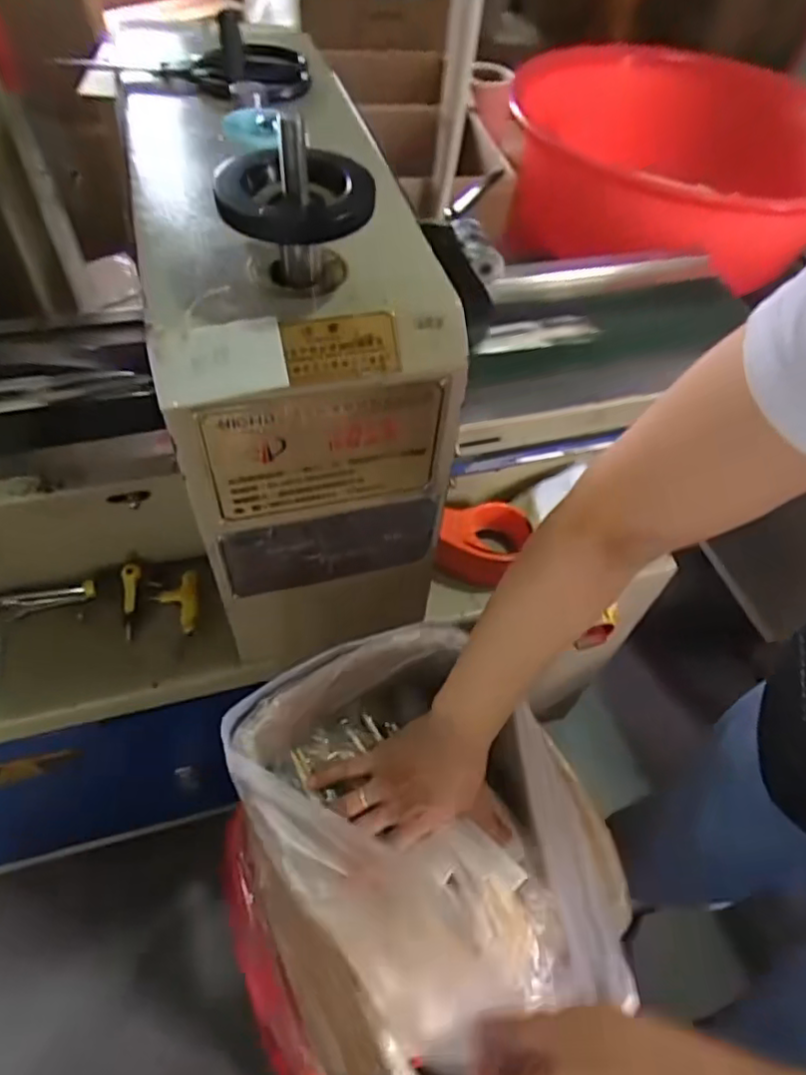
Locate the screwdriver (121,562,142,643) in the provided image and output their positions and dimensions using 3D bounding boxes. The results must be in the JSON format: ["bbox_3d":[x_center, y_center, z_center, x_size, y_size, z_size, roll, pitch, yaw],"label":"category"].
[{"bbox_3d":[-0.301,0.070,0.699,0.018,0.011,0.083,-3,72,-7],"label":"screwdriver"}]

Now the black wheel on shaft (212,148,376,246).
[{"bbox_3d":[-0.064,-0.210,0.384,0.092,0.022,0.092,-3,53,-8],"label":"black wheel on shaft"}]

